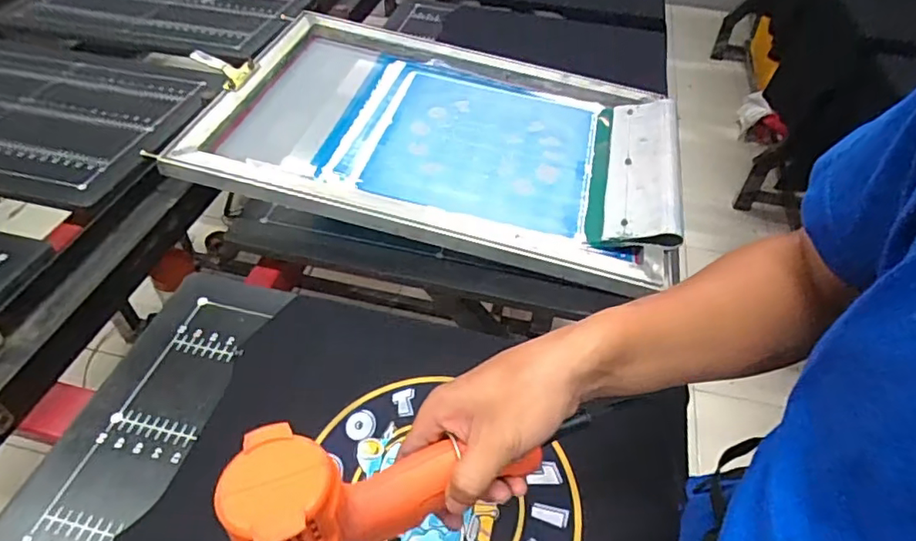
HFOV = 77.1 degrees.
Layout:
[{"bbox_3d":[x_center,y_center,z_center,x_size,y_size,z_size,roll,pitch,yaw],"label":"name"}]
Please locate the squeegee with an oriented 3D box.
[{"bbox_3d":[0.262,-0.157,0.857,0.119,0.045,0.348,10,46,8],"label":"squeegee"}]

